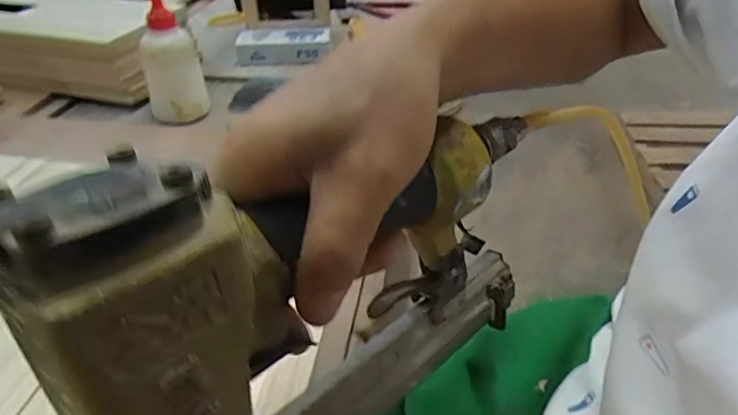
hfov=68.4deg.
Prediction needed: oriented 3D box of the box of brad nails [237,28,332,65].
[{"bbox_3d":[-0.116,-0.220,0.737,0.122,0.035,0.051,-2,35,-2],"label":"box of brad nails"}]

